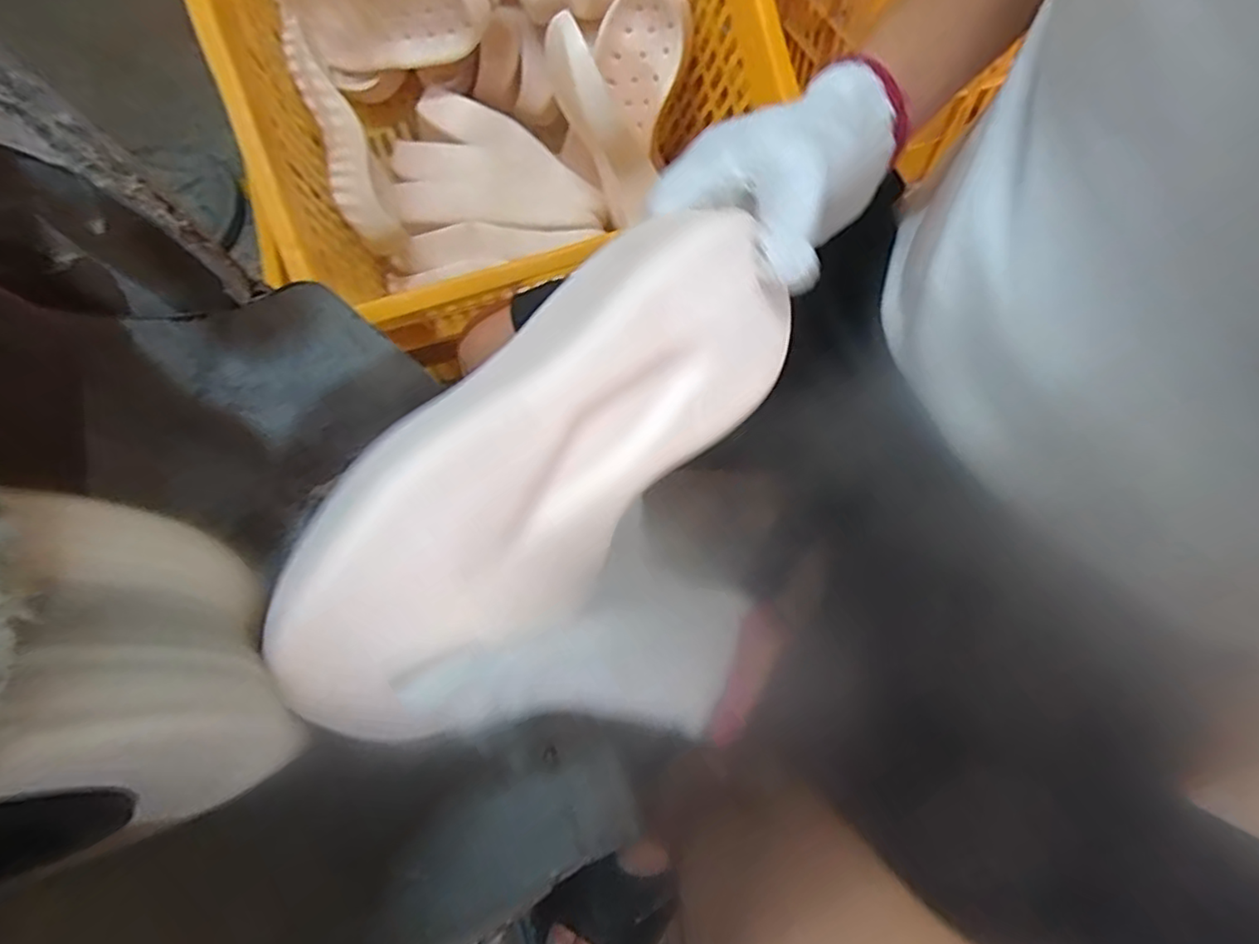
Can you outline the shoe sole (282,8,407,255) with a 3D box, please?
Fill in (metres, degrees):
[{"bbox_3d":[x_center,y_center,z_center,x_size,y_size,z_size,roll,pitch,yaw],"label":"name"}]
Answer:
[{"bbox_3d":[-0.339,-0.390,0.764,0.051,0.109,0.261,-23,95,-7],"label":"shoe sole"}]

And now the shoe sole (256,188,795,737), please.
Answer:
[{"bbox_3d":[-0.034,-0.008,0.267,0.245,0.034,0.091,-43,115,-13],"label":"shoe sole"}]

